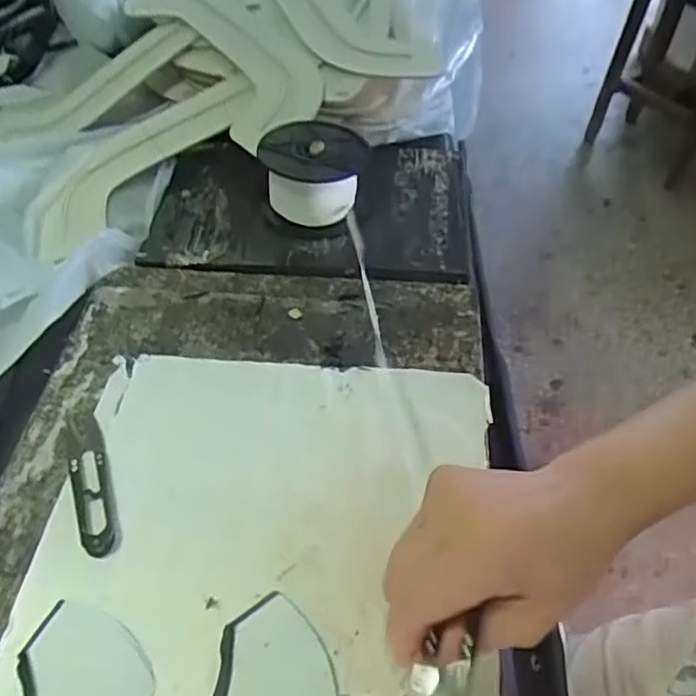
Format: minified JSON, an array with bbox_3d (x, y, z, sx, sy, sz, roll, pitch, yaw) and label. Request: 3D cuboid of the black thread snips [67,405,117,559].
[{"bbox_3d":[-0.159,0.078,0.407,0.022,0.009,0.106,-15,51,-13],"label":"black thread snips"}]

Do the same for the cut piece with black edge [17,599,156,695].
[{"bbox_3d":[-0.140,0.174,0.329,0.070,0.005,0.079,23,53,18],"label":"cut piece with black edge"}]

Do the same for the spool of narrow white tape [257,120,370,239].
[{"bbox_3d":[-0.030,-0.152,0.589,0.092,0.059,0.094,8,49,6],"label":"spool of narrow white tape"}]

